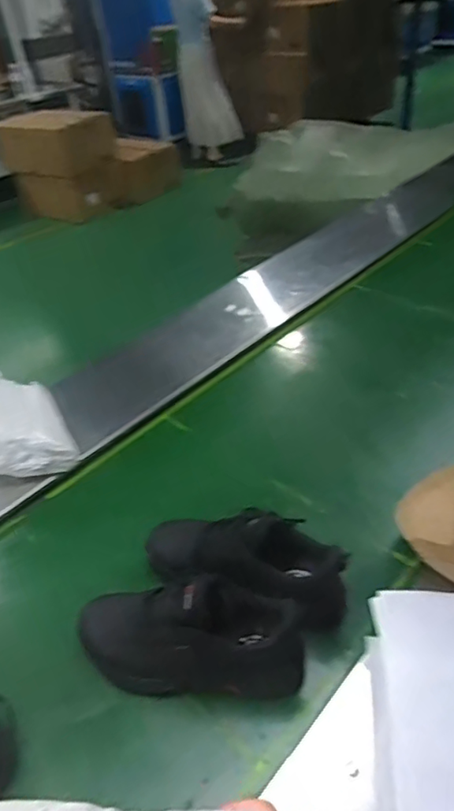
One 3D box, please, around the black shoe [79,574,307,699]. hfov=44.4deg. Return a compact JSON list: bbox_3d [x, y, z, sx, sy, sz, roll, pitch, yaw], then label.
[{"bbox_3d":[-0.049,0.273,0.660,0.278,0.141,0.089,2,39,10],"label":"black shoe"}]

